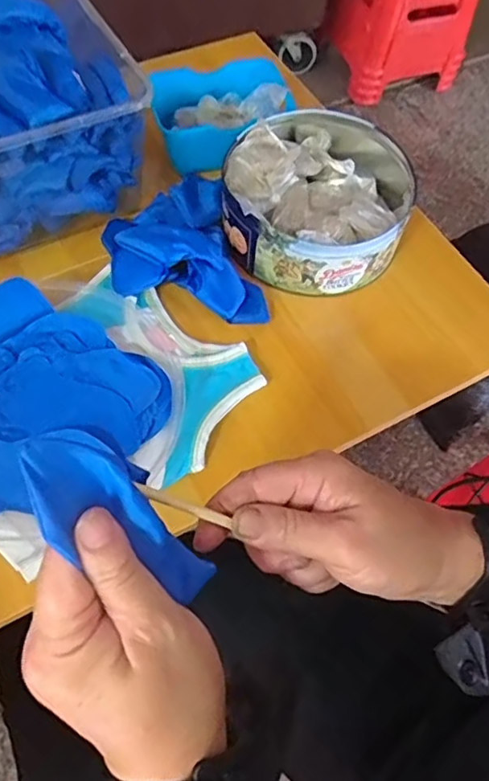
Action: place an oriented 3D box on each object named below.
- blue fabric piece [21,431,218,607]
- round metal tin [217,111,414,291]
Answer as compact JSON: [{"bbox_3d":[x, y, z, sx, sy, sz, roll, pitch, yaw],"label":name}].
[{"bbox_3d":[-0.054,0.058,0.246,0.102,0.008,0.042,47,63,-22],"label":"blue fabric piece"},{"bbox_3d":[0.076,-0.202,0.591,0.180,0.083,0.198,1,62,-2],"label":"round metal tin"}]

